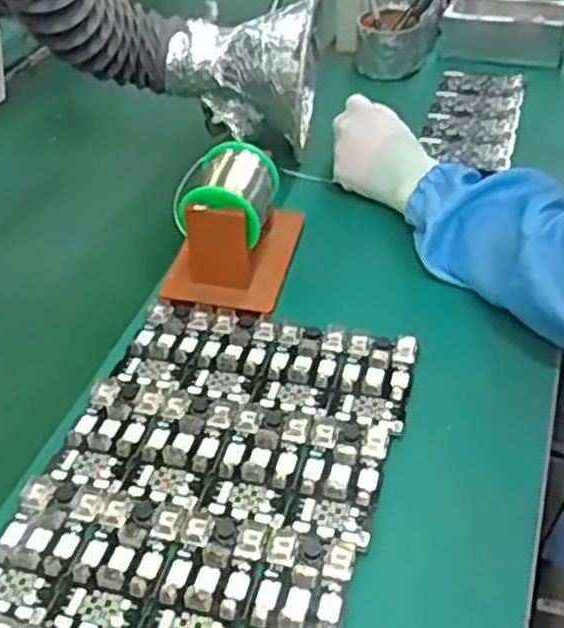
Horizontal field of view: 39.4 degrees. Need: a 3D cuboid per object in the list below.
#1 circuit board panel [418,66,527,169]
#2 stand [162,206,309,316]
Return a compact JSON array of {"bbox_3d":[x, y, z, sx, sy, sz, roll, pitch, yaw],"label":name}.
[{"bbox_3d":[0.209,-0.215,0.853,0.089,0.009,0.189,9,43,15],"label":"circuit board panel"},{"bbox_3d":[-0.044,-0.079,0.680,0.095,0.080,0.133,7,43,13],"label":"stand"}]

